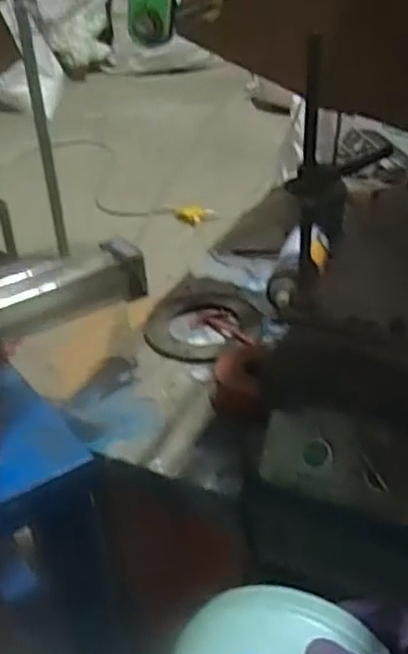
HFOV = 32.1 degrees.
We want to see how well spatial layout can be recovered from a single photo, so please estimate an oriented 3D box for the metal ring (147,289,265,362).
[{"bbox_3d":[0.003,-0.001,0.957,0.160,0.017,0.179,-6,34,-5],"label":"metal ring"}]

